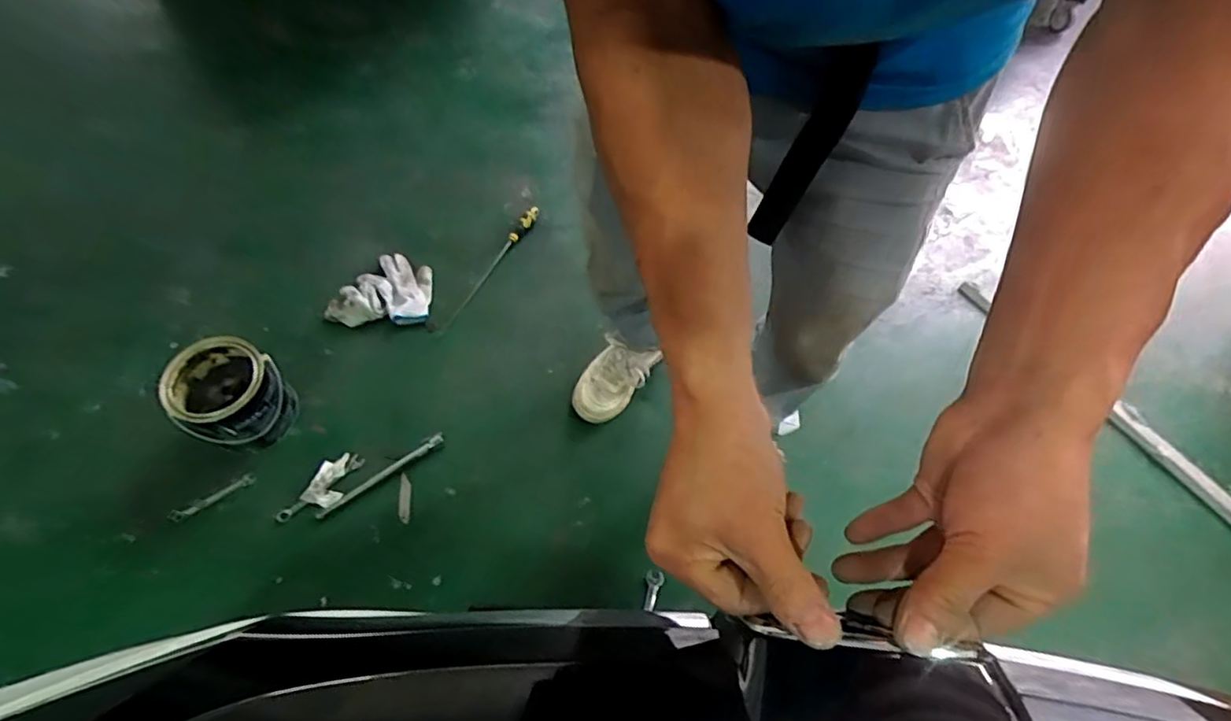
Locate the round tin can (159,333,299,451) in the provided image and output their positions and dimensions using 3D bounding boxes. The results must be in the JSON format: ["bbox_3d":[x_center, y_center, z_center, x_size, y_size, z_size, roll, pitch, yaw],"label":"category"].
[{"bbox_3d":[-0.694,0.060,1.109,0.163,0.189,0.165,1,61,-2],"label":"round tin can"}]

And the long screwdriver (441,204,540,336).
[{"bbox_3d":[-0.282,-0.216,1.393,0.033,0.031,0.379,26,61,13],"label":"long screwdriver"}]

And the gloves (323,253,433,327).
[{"bbox_3d":[-0.504,-0.159,1.337,0.200,0.049,0.173,4,61,-1],"label":"gloves"}]

